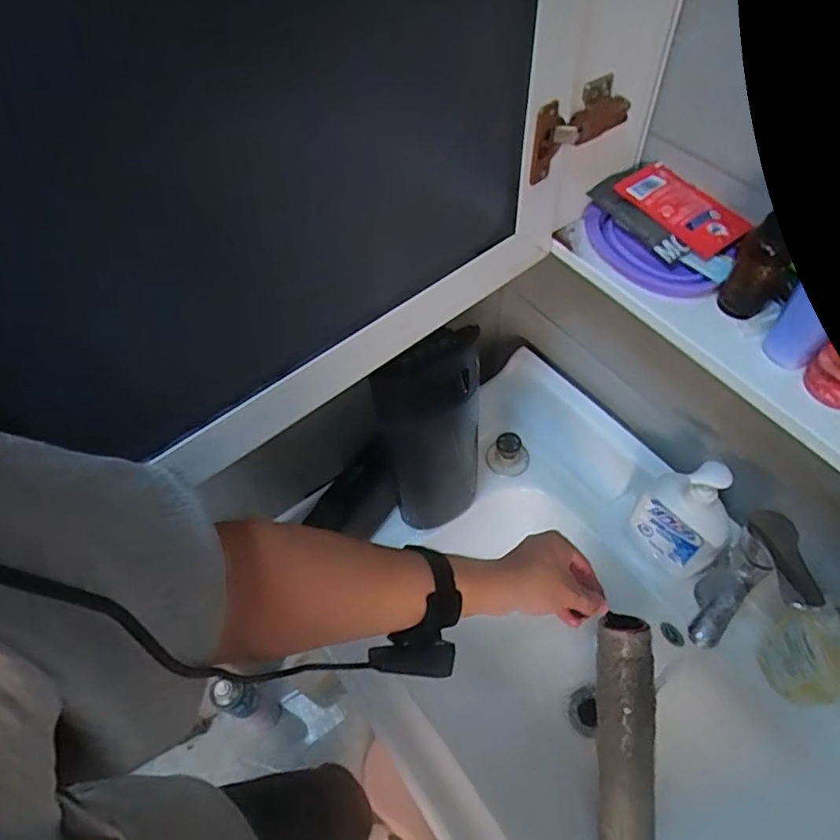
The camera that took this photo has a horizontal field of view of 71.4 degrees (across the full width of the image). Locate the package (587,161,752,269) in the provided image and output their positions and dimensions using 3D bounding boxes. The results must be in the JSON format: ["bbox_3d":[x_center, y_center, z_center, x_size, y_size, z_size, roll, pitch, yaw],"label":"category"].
[{"bbox_3d":[0.215,-0.183,0.511,0.074,0.020,0.121,-30,58,-16],"label":"package"}]

